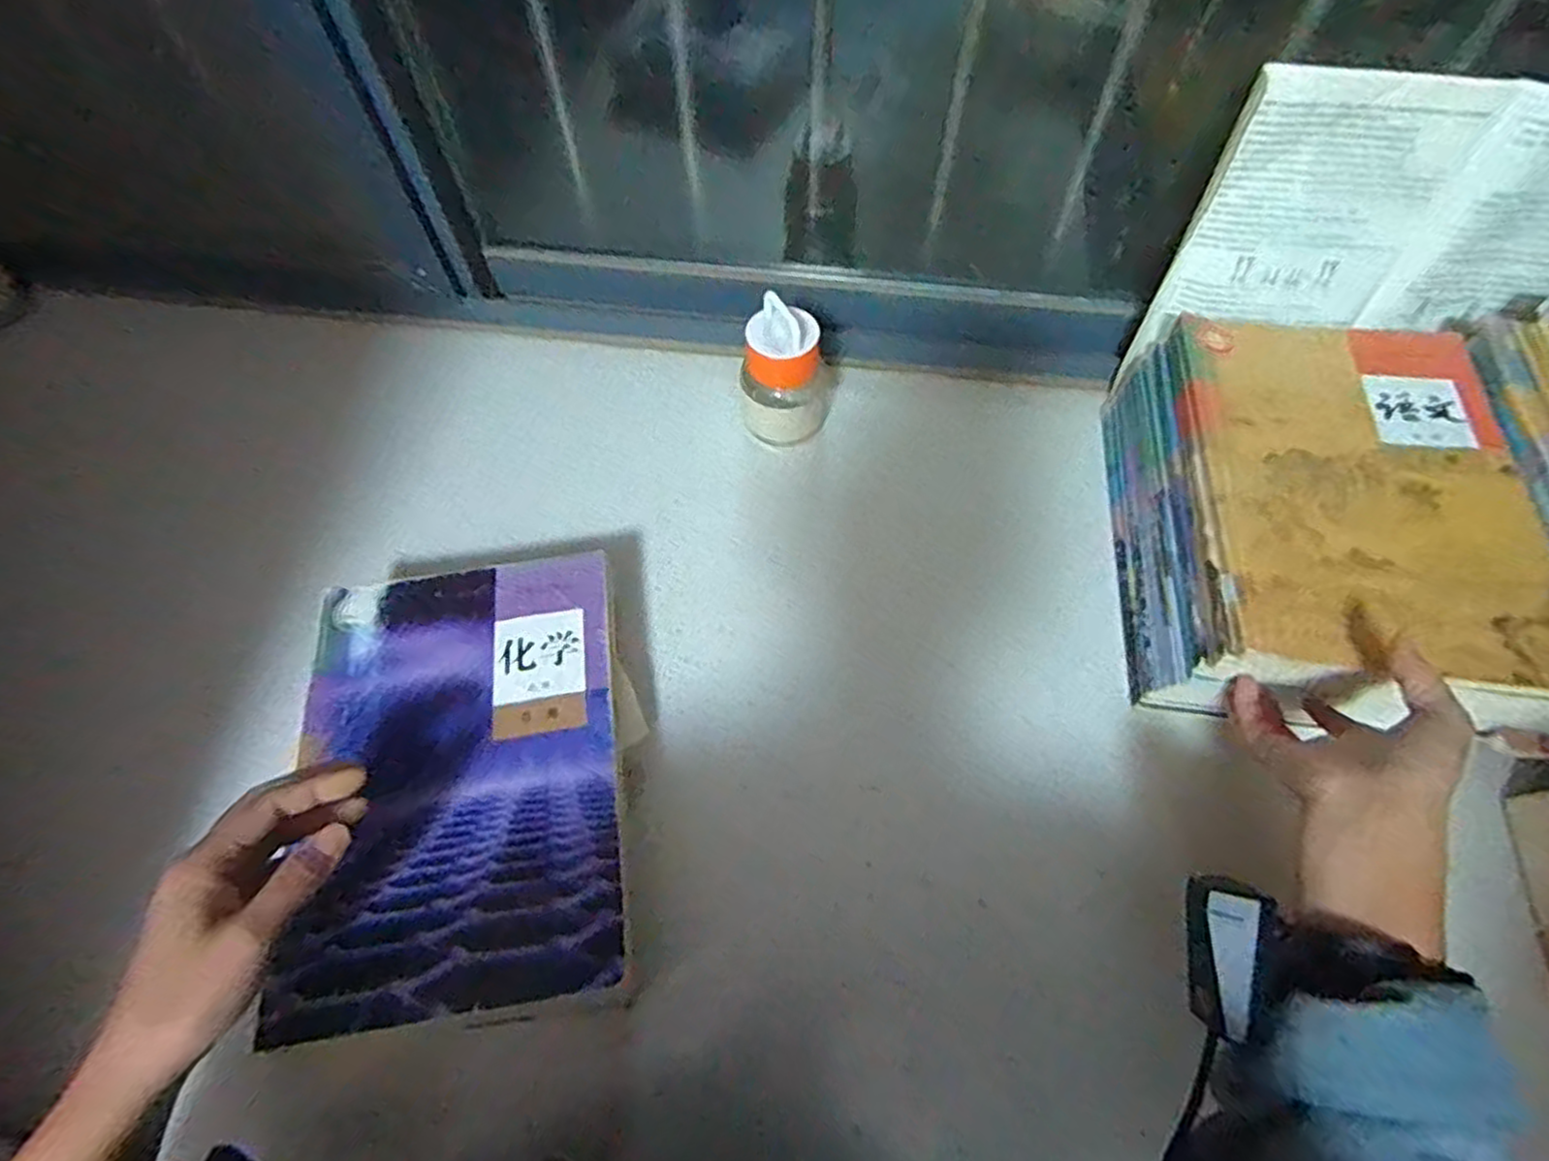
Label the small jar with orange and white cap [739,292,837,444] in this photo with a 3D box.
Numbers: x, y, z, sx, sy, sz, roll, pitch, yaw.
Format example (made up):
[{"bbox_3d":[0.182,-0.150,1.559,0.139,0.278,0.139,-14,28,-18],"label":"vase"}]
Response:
[{"bbox_3d":[0.011,-0.189,0.633,0.082,0.119,0.078,-1,63,2],"label":"small jar with orange and white cap"}]

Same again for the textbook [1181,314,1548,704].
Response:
[{"bbox_3d":[0.409,-0.072,0.504,0.213,0.018,0.301,7,63,6],"label":"textbook"}]

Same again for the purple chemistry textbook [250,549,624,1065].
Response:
[{"bbox_3d":[-0.209,0.121,0.476,0.206,0.014,0.288,-10,63,-2],"label":"purple chemistry textbook"}]

